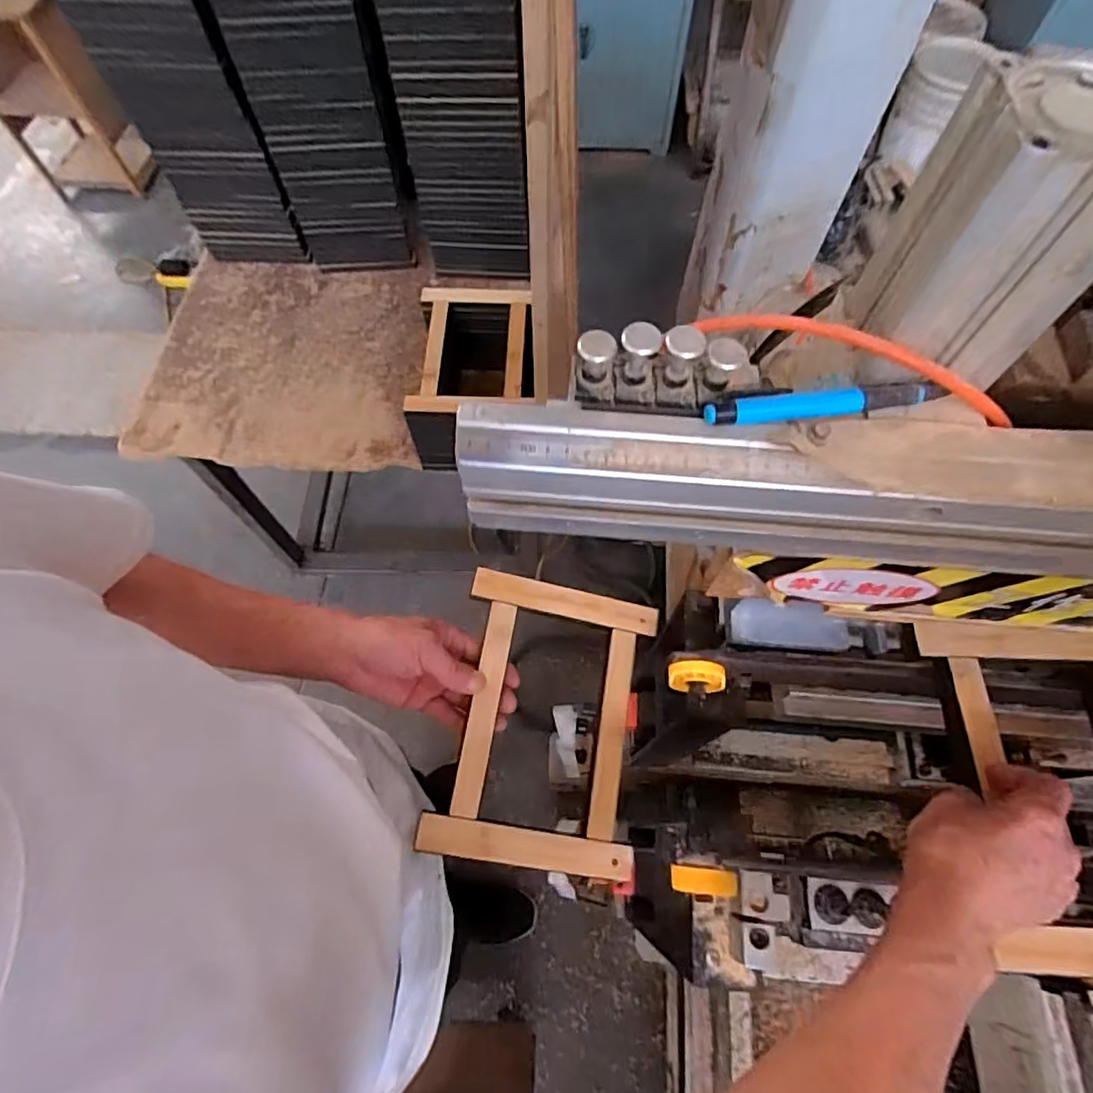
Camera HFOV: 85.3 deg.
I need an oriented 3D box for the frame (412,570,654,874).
[{"bbox_3d":[0.002,0.152,0.525,0.176,0.011,0.238,14,70,-10],"label":"frame"}]

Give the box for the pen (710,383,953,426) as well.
[{"bbox_3d":[0.141,-0.072,0.299,0.122,0.010,0.013,-8,64,-3],"label":"pen"}]

